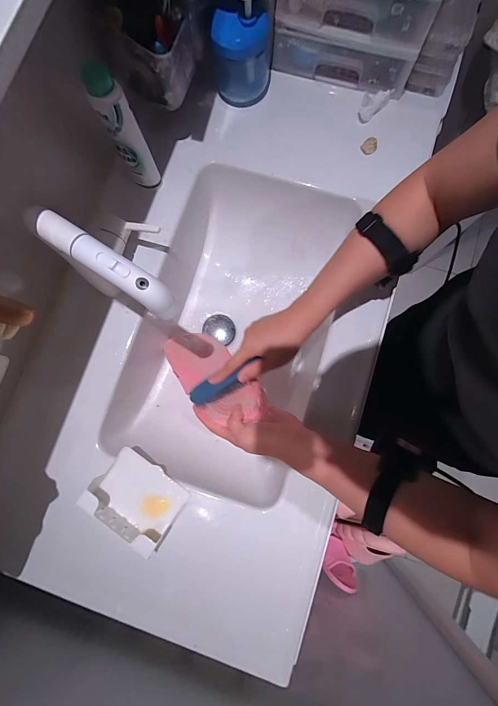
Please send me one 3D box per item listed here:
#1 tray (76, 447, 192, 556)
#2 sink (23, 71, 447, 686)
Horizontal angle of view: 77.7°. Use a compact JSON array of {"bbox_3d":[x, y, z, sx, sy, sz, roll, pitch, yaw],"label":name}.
[{"bbox_3d":[-0.158,0.203,0.426,0.122,0.045,0.086,35,84,6],"label":"tray"},{"bbox_3d":[-0.008,-0.038,0.545,0.420,0.156,0.888,17,82,4],"label":"sink"}]

